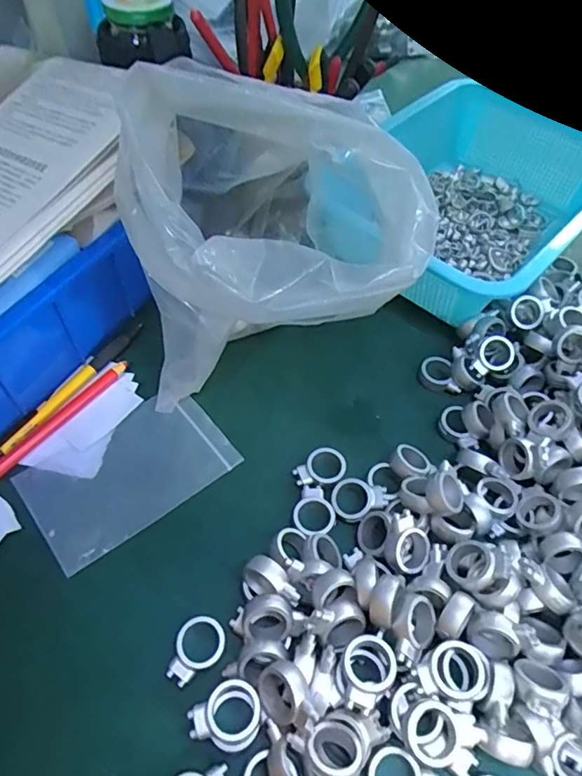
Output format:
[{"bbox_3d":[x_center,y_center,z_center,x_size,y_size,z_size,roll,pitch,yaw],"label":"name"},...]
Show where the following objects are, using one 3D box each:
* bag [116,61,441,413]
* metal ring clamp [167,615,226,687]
[{"bbox_3d":[-0.022,-0.095,0.338,0.167,0.176,0.163,-16,57,-12],"label":"bag"},{"bbox_3d":[-0.051,0.139,0.276,0.025,0.007,0.034,35,61,21],"label":"metal ring clamp"}]

